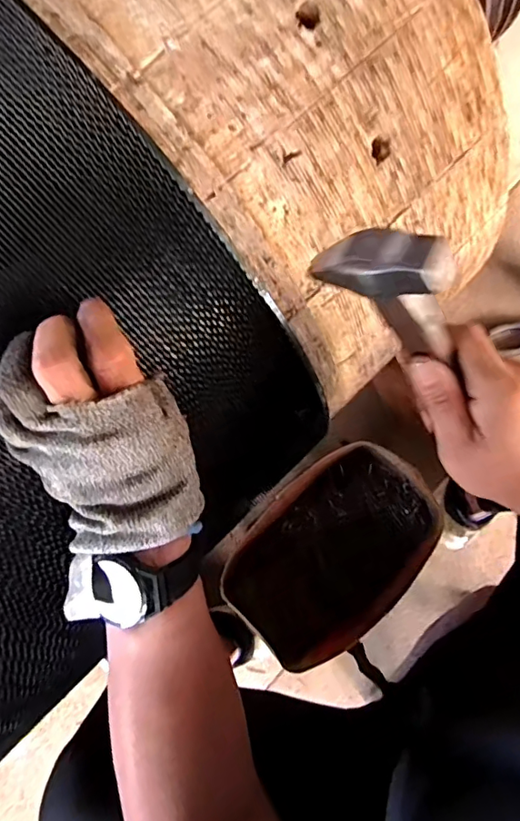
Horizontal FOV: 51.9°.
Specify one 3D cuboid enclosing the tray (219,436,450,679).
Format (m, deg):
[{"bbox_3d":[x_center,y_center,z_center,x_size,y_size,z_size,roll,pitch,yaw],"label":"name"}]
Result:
[{"bbox_3d":[0.075,0.133,0.509,0.134,0.062,0.212,41,76,16],"label":"tray"}]

